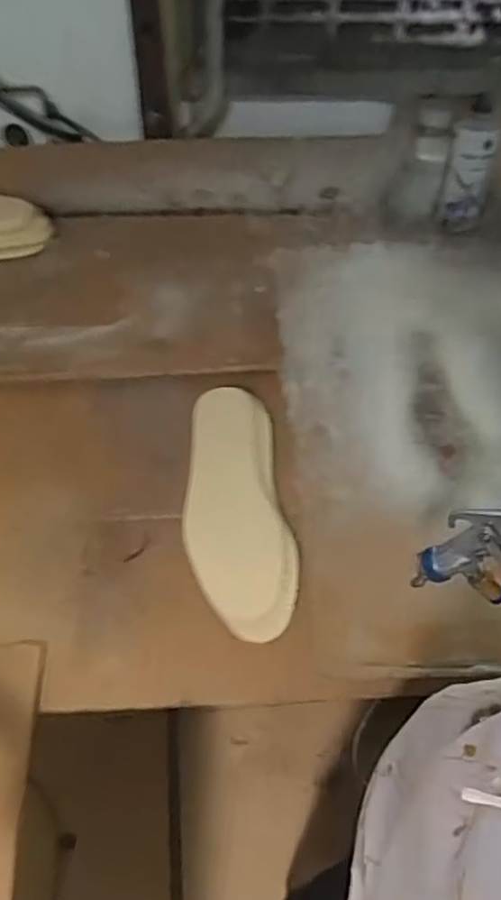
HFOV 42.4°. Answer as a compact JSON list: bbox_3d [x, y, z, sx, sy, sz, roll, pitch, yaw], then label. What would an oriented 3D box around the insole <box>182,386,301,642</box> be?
[{"bbox_3d":[-0.016,0.057,0.670,0.107,0.034,0.277,-6,58,-6],"label":"insole"}]

